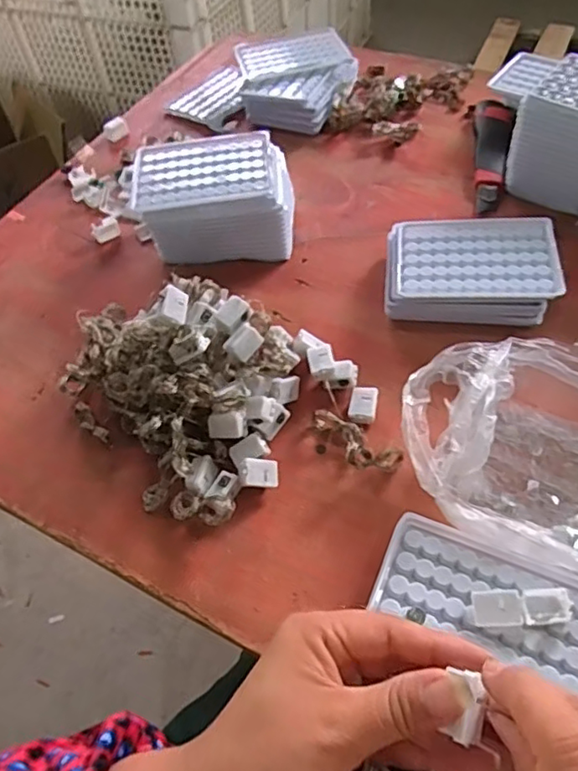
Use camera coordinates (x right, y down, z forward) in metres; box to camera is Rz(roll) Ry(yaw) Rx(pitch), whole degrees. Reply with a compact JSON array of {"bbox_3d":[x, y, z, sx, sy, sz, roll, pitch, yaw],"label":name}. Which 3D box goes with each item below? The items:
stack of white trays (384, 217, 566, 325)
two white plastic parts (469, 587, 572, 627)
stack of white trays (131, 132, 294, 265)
[{"bbox_3d":[0.156,-0.100,0.519,0.138,0.043,0.096,2,54,7],"label":"stack of white trays"},{"bbox_3d":[0.137,0.130,0.349,0.056,0.005,0.019,-5,54,2],"label":"two white plastic parts"},{"bbox_3d":[-0.071,-0.178,0.579,0.146,0.075,0.103,-2,54,4],"label":"stack of white trays"}]

